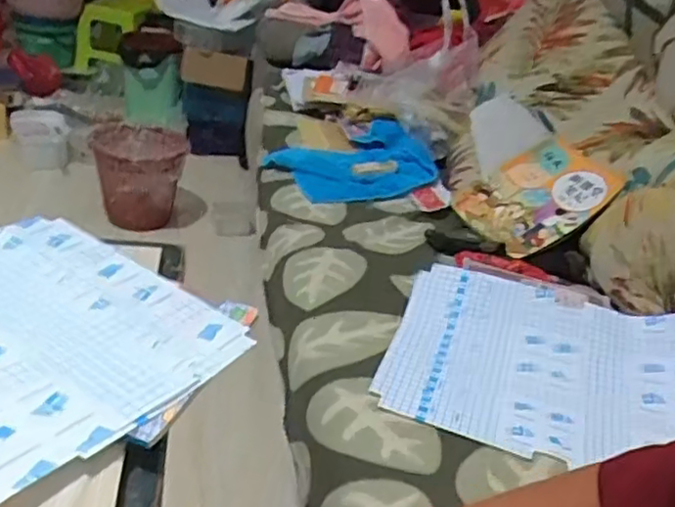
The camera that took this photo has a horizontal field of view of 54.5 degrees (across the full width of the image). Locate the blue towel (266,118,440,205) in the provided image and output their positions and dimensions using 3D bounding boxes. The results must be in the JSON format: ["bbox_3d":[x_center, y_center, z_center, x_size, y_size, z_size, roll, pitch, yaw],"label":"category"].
[{"bbox_3d":[0.041,-0.190,1.351,0.312,0.070,0.255,-10,35,-32],"label":"blue towel"}]

